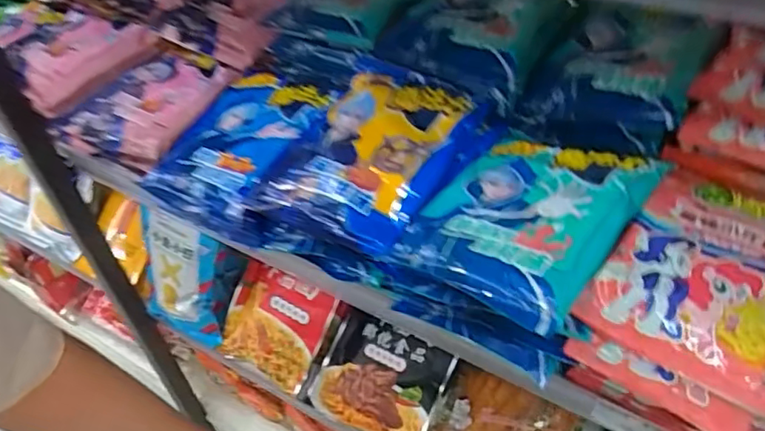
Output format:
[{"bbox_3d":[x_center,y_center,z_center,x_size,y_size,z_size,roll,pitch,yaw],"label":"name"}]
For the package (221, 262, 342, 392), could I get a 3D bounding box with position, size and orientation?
[{"bbox_3d":[-0.147,0.142,0.770,0.175,0.041,0.136,21,94,30],"label":"package"}]

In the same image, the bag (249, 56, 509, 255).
[{"bbox_3d":[-0.003,-0.049,0.449,0.133,0.044,0.159,26,53,27],"label":"bag"}]

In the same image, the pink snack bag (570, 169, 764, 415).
[{"bbox_3d":[0.197,0.034,0.328,0.121,0.021,0.139,24,52,25],"label":"pink snack bag"}]

